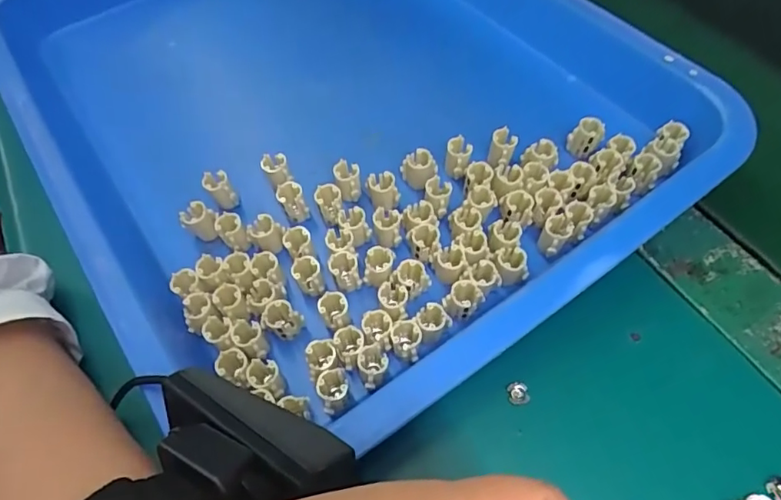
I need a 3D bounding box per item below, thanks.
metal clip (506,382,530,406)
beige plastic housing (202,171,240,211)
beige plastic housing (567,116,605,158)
[{"bbox_3d":[0.060,0.067,0.251,0.010,0.004,0.011,-9,56,-4],"label":"metal clip"},{"bbox_3d":[-0.096,-0.033,0.300,0.013,0.022,0.013,-27,60,-15],"label":"beige plastic housing"},{"bbox_3d":[0.115,-0.066,0.311,0.016,0.020,0.015,-1,56,1],"label":"beige plastic housing"}]

